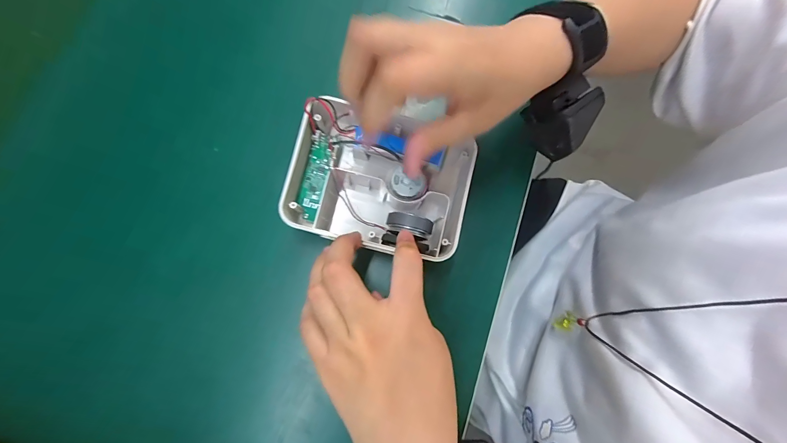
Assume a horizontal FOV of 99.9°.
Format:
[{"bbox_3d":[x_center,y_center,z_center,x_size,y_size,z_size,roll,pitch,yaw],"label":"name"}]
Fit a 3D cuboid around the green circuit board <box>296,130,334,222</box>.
[{"bbox_3d":[-0.061,-0.035,0.257,0.019,0.008,0.068,13,78,3],"label":"green circuit board"}]

